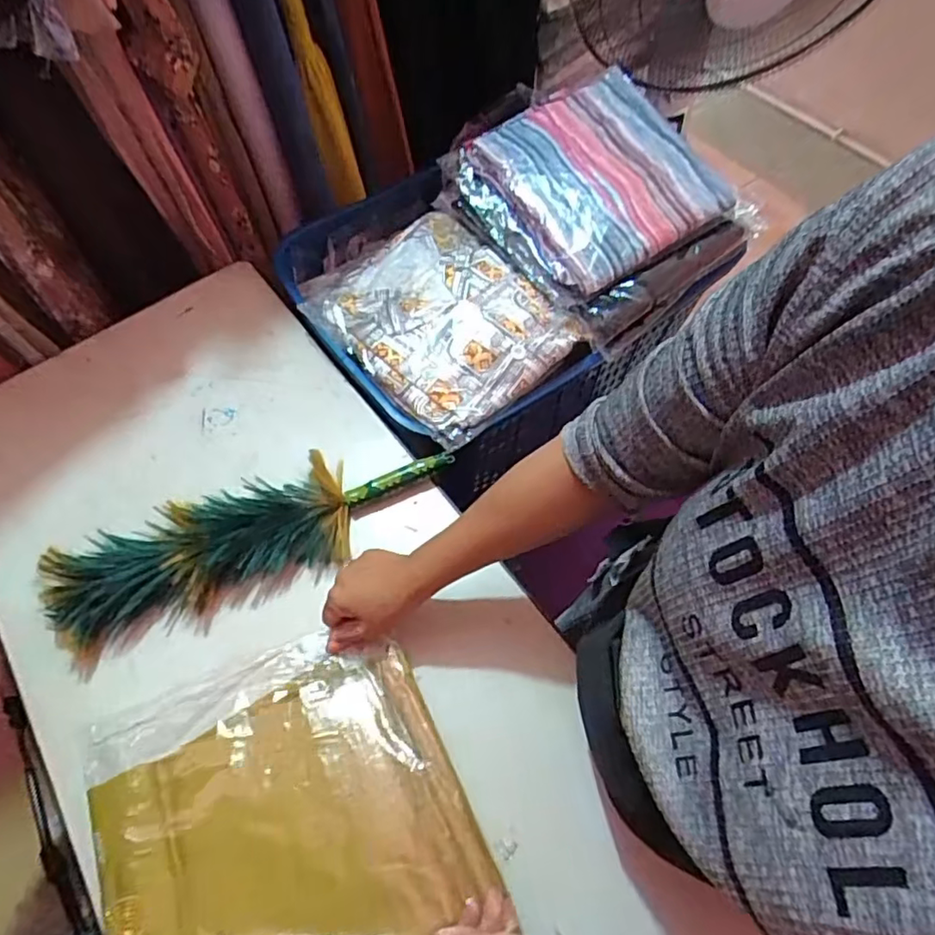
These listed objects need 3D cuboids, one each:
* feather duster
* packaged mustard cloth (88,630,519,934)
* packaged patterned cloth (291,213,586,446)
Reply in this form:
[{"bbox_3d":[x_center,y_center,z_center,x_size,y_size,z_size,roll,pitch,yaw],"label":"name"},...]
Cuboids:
[{"bbox_3d":[-0.218,0.059,0.623,0.399,0.058,0.124,-22,61,-8],"label":"feather duster"},{"bbox_3d":[-0.157,0.291,0.508,0.287,0.026,0.279,-24,62,-10],"label":"packaged mustard cloth"},{"bbox_3d":[-0.041,-0.185,0.754,0.220,0.059,0.299,-38,65,-16],"label":"packaged patterned cloth"}]

